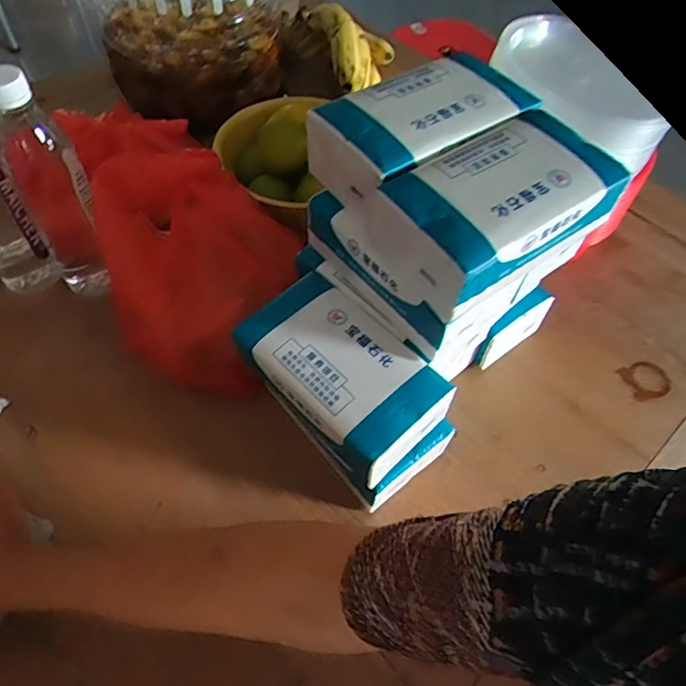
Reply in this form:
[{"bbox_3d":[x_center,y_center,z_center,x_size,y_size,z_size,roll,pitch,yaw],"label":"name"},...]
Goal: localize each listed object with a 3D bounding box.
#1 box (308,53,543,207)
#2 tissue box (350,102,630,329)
[{"bbox_3d":[0.057,-0.162,0.423,0.165,0.069,0.091,-32,65,-23],"label":"box"},{"bbox_3d":[0.106,-0.098,0.384,0.163,0.055,0.108,-29,63,-22],"label":"tissue box"}]

